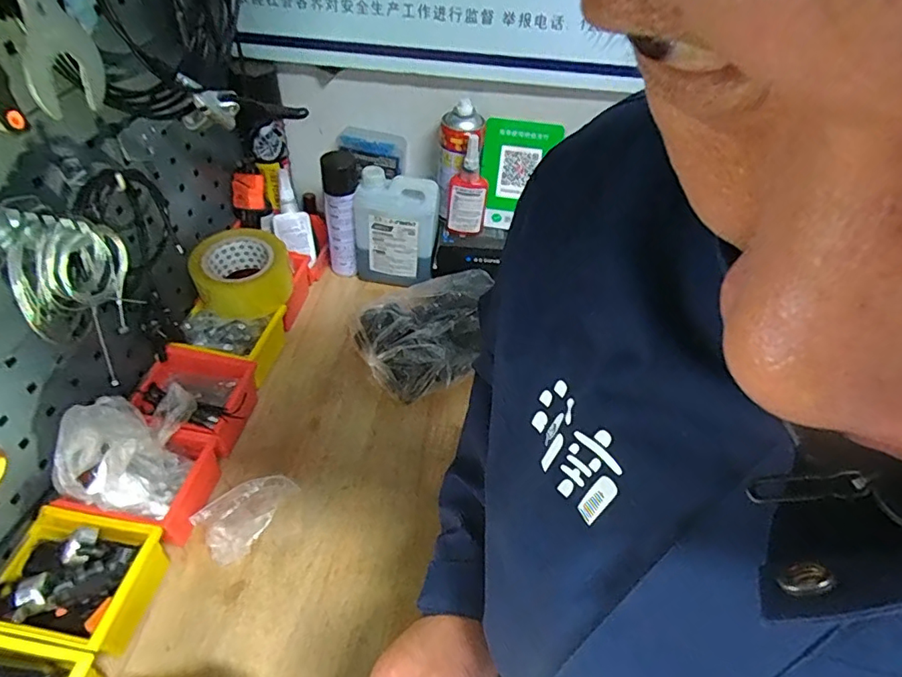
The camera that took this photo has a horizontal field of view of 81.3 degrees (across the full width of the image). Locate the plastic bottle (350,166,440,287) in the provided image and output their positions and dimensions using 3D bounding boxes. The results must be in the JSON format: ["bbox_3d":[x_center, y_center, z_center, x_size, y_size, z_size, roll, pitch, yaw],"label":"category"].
[{"bbox_3d":[-0.085,-0.160,0.812,0.125,0.179,0.061,11,47,5],"label":"plastic bottle"}]

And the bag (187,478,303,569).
[{"bbox_3d":[-0.211,0.188,0.562,0.102,0.052,0.074,-32,58,-31],"label":"bag"}]

